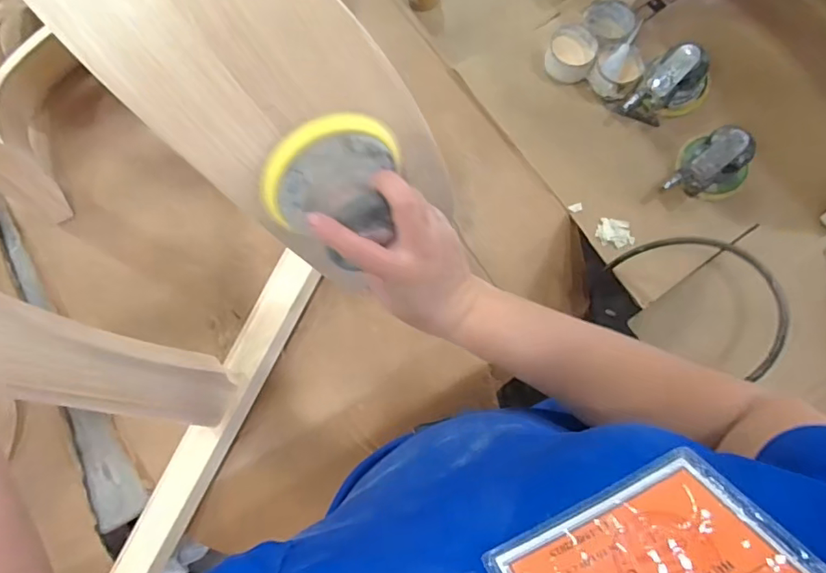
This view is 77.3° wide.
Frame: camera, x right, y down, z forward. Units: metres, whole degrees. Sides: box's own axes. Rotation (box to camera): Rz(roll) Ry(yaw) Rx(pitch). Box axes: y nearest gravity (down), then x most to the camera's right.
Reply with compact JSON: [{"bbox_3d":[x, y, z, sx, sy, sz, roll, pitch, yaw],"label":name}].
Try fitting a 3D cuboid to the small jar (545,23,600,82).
[{"bbox_3d":[0.269,-0.399,0.891,0.082,0.048,0.096,12,78,4],"label":"small jar"}]

